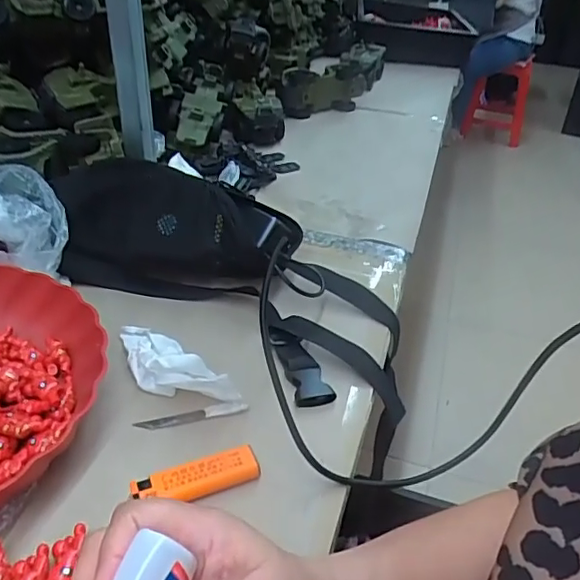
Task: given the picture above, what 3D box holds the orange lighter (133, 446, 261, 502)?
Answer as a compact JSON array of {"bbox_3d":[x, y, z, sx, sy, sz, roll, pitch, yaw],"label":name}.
[{"bbox_3d":[-0.060,0.124,0.361,0.079,0.017,0.023,-10,37,-20],"label":"orange lighter"}]

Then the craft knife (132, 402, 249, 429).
[{"bbox_3d":[-0.072,0.090,0.410,0.080,0.010,0.010,-5,36,-13],"label":"craft knife"}]

